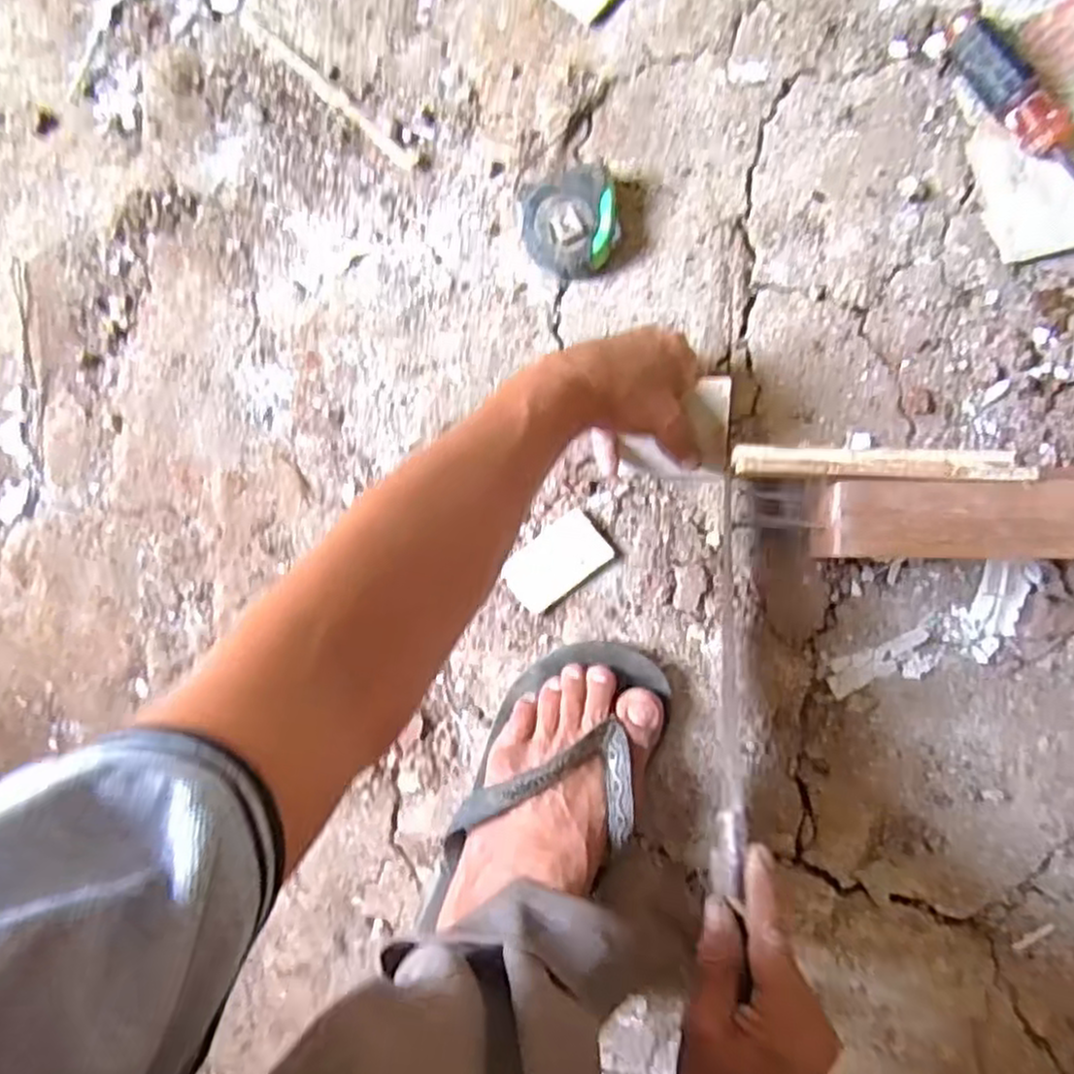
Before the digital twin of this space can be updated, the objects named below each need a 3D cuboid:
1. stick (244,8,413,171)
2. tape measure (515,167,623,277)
[{"bbox_3d":[-0.170,-0.360,0.611,0.194,0.010,0.013,43,94,9],"label":"stick"},{"bbox_3d":[0.026,-0.226,0.553,0.069,0.033,0.069,0,87,9],"label":"tape measure"}]

